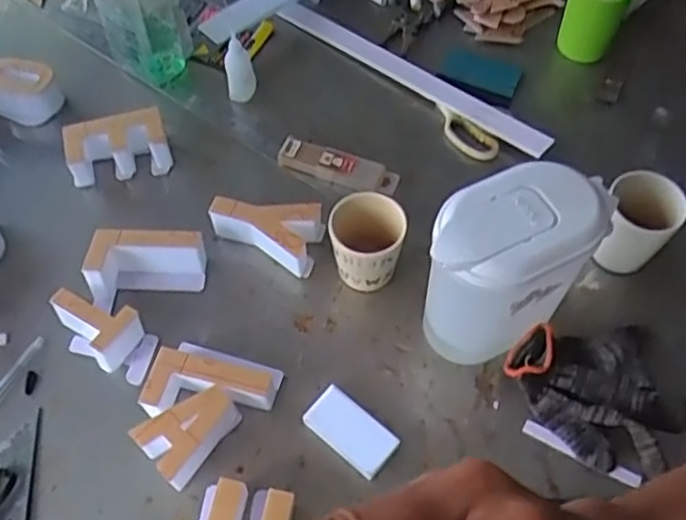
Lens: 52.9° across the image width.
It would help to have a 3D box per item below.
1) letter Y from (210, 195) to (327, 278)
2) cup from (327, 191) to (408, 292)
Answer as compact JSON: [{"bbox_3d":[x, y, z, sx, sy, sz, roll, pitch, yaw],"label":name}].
[{"bbox_3d":[-0.084,-0.032,0.738,0.117,0.057,0.067,14,59,10],"label":"letter Y"},{"bbox_3d":[0.025,-0.012,0.700,0.071,0.100,0.068,-1,57,1],"label":"cup"}]

